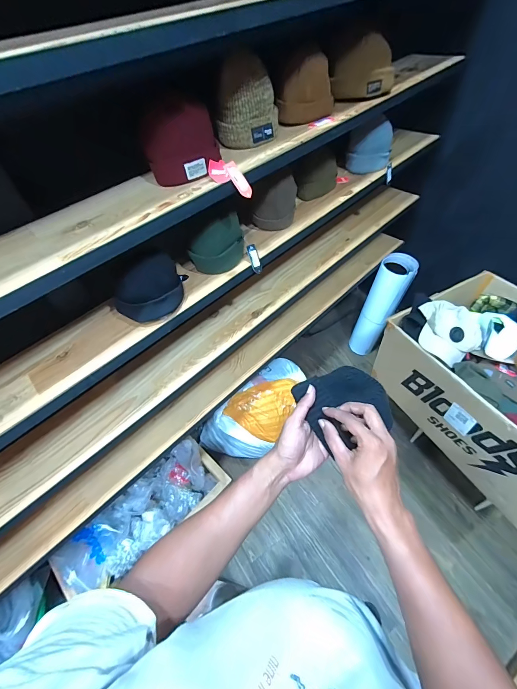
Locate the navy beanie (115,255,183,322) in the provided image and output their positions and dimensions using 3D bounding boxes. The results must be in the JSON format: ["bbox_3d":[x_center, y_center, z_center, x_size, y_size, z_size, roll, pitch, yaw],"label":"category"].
[{"bbox_3d":[-0.237,-0.123,0.665,0.139,0.107,0.091,-39,58,-23],"label":"navy beanie"}]

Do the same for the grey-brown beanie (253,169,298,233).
[{"bbox_3d":[0.036,-0.397,0.838,0.123,0.143,0.101,-23,53,-12],"label":"grey-brown beanie"}]

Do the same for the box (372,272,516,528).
[{"bbox_3d":[0.833,0.107,0.987,0.535,0.340,0.704,-26,54,-15],"label":"box"}]

